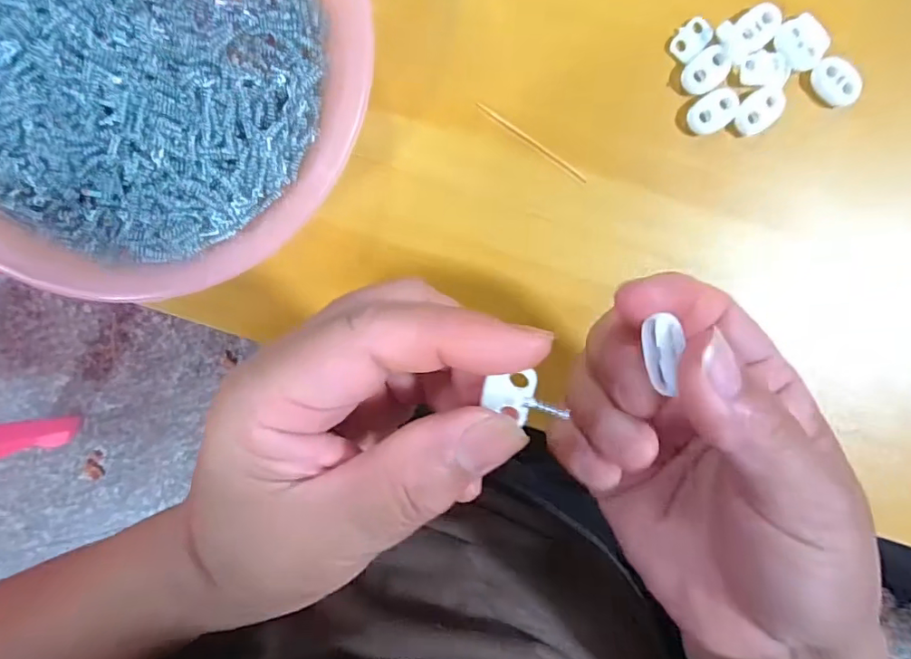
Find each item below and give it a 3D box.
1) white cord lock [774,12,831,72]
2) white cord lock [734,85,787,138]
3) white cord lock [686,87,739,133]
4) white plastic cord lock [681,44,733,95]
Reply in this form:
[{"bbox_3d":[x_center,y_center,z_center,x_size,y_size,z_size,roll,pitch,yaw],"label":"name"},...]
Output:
[{"bbox_3d":[0.149,-0.123,0.223,0.019,0.004,0.022,-34,95,2],"label":"white cord lock"},{"bbox_3d":[0.132,-0.095,0.229,0.023,0.007,0.016,-36,95,3],"label":"white cord lock"},{"bbox_3d":[0.112,-0.095,0.227,0.023,0.005,0.015,-30,96,2],"label":"white cord lock"},{"bbox_3d":[0.108,-0.112,0.226,0.022,0.005,0.015,-36,95,3],"label":"white plastic cord lock"}]

